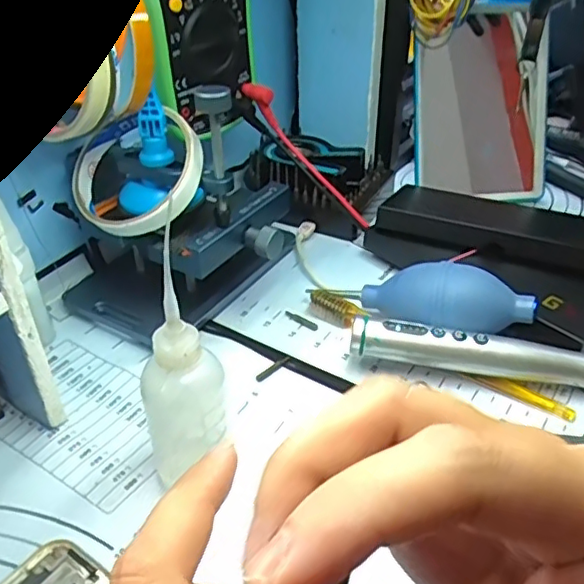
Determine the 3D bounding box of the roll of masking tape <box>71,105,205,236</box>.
[{"bbox_3d":[-0.095,-0.074,0.361,0.083,0.013,0.081,-6,70,17],"label":"roll of masking tape"}]

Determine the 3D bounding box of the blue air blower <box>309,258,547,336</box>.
[{"bbox_3d":[0.079,0.008,0.374,0.135,0.046,0.038,13,37,20],"label":"blue air blower"}]

